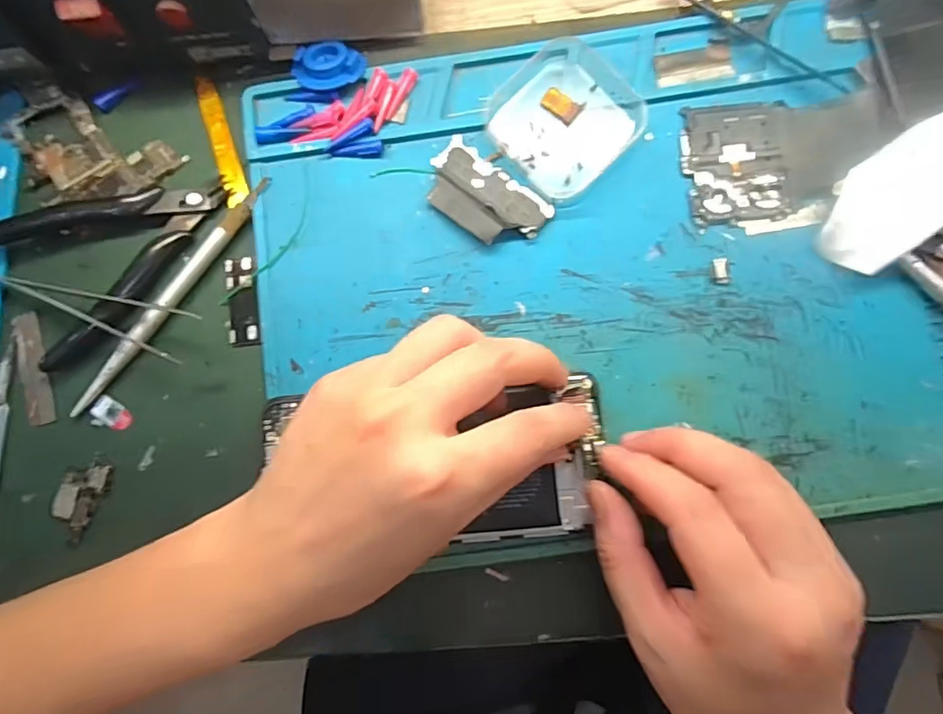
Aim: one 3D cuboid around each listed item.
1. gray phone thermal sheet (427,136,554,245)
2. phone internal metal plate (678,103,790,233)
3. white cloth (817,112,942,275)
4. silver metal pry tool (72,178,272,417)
[{"bbox_3d":[0.006,-0.077,0.263,0.061,0.007,0.035,38,86,6],"label":"gray phone thermal sheet"},{"bbox_3d":[0.128,-0.094,0.262,0.048,0.004,0.061,-2,83,3],"label":"phone internal metal plate"},{"bbox_3d":[0.198,-0.075,0.246,0.087,0.015,0.043,-37,83,-2],"label":"white cloth"},{"bbox_3d":[-0.146,-0.031,0.264,0.011,0.009,0.142,35,86,6],"label":"silver metal pry tool"}]

